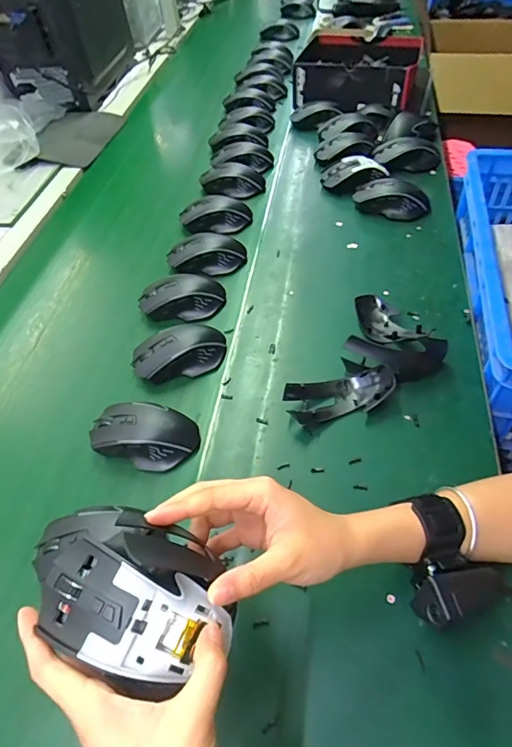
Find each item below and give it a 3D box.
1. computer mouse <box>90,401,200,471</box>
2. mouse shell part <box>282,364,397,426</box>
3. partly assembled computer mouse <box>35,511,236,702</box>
[{"bbox_3d":[-0.125,0.065,0.504,0.113,0.032,0.080,13,54,15],"label":"computer mouse"},{"bbox_3d":[0.096,0.021,0.514,0.127,0.030,0.048,-12,51,-5],"label":"mouse shell part"},{"bbox_3d":[-0.071,0.129,0.274,0.107,0.047,0.085,19,58,18],"label":"partly assembled computer mouse"}]

